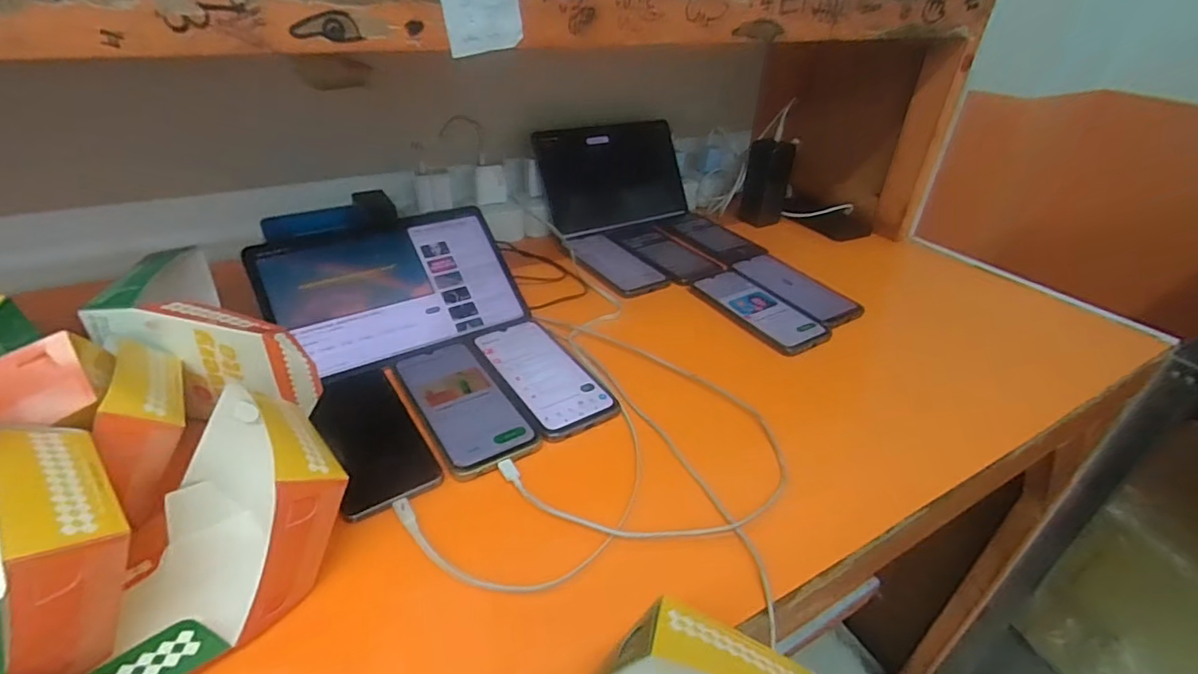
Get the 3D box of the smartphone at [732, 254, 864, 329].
[{"bbox_3d":[0.255,-0.066,0.727,0.075,0.009,0.163,-18,39,-28],"label":"smartphone"}]

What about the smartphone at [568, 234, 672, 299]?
[{"bbox_3d":[0.020,-0.103,0.767,0.090,0.010,0.167,-19,42,-29],"label":"smartphone"}]

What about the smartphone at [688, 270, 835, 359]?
[{"bbox_3d":[0.197,-0.035,0.685,0.094,0.013,0.172,-18,42,-28],"label":"smartphone"}]

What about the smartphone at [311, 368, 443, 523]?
[{"bbox_3d":[-0.198,0.080,0.480,0.073,0.006,0.170,-19,42,-28],"label":"smartphone"}]

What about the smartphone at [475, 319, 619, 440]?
[{"bbox_3d":[-0.057,0.035,0.554,0.077,0.005,0.166,-19,42,-28],"label":"smartphone"}]

